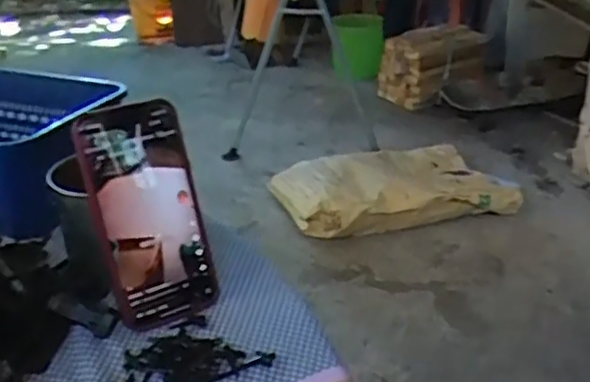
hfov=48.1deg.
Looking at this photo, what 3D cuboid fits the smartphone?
[{"bbox_3d":[-0.106,0.016,0.482,0.076,0.157,0.016,-17,10,-30],"label":"smartphone"}]

